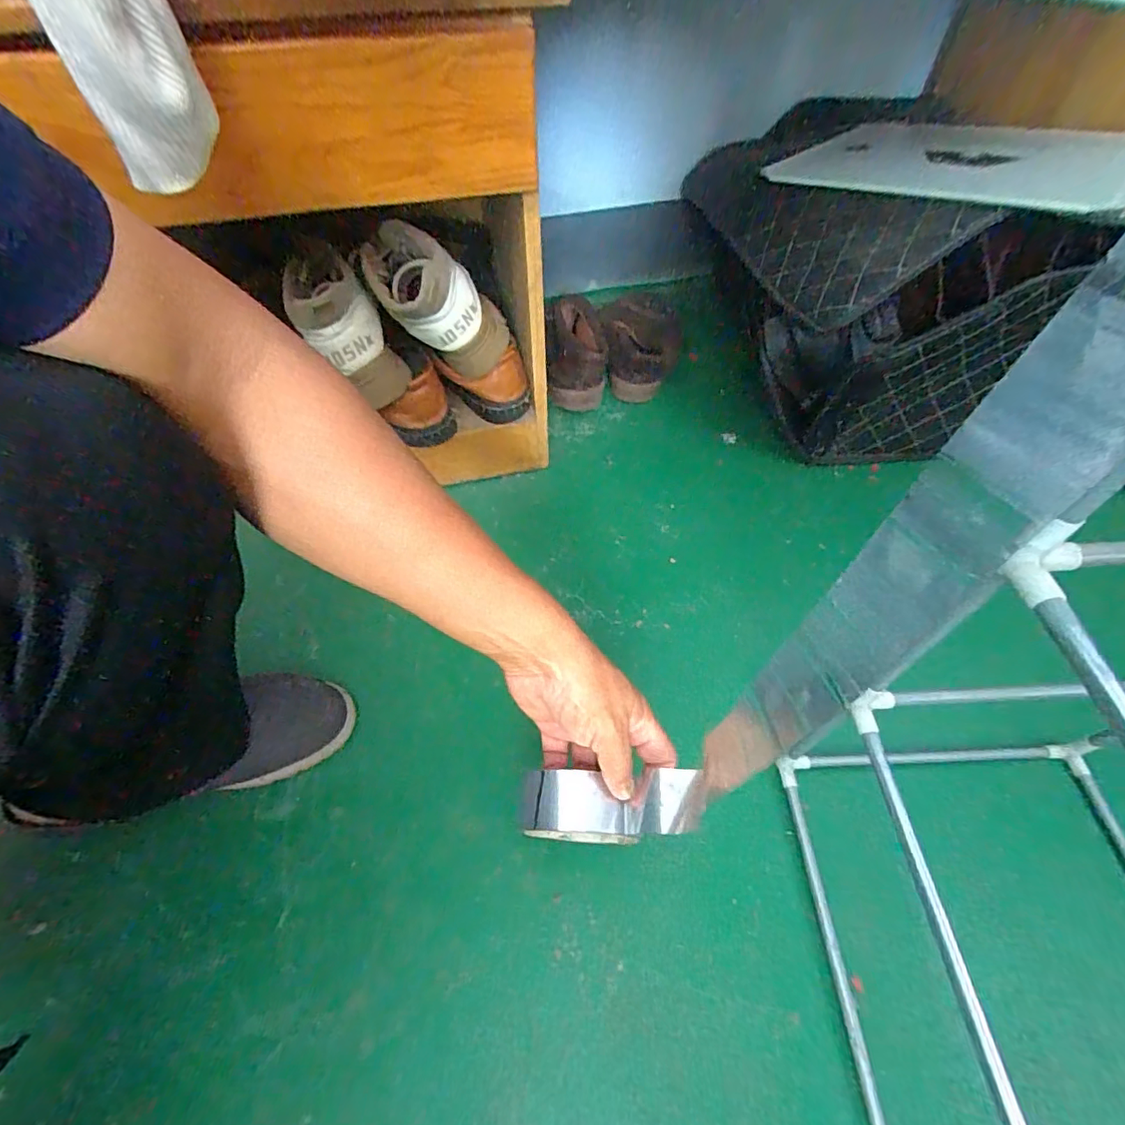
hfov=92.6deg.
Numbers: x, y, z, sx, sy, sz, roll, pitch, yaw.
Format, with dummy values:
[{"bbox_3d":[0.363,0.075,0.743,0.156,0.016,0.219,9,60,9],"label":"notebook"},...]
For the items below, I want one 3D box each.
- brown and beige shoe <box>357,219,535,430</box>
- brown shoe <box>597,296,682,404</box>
[{"bbox_3d":[-0.116,-0.252,0.597,0.092,0.234,0.103,-12,48,29],"label":"brown and beige shoe"},{"bbox_3d":[0.125,-0.357,0.859,0.120,0.078,0.243,8,54,7],"label":"brown shoe"}]

